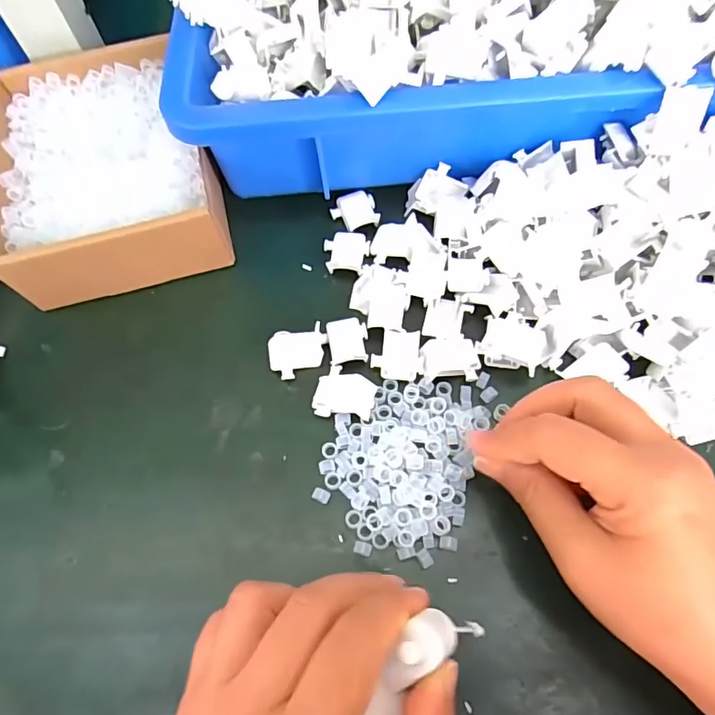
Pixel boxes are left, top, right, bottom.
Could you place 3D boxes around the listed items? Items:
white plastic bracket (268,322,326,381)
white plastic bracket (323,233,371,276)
[{"bbox_3d":[-0.035,-0.004,0.301,0.035,0.011,0.029,-9,64,-1],"label":"white plastic bracket"},{"bbox_3d":[-0.007,-0.067,0.331,0.029,0.009,0.030,3,65,5],"label":"white plastic bracket"}]

